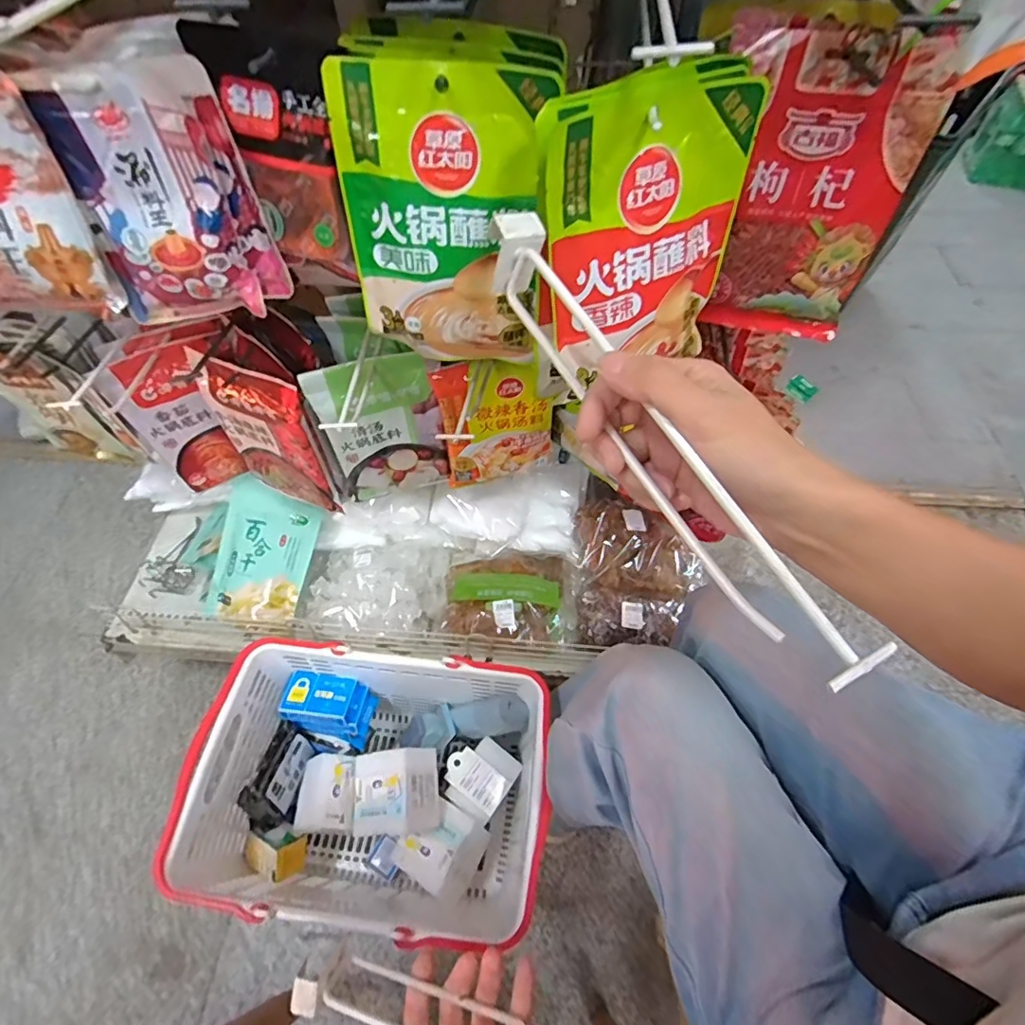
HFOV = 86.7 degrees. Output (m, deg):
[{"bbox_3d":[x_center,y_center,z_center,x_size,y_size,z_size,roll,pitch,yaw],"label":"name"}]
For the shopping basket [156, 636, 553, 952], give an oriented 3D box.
[{"bbox_3d":[-0.188,0.389,0.781,0.449,0.238,0.319,7,57,5],"label":"shopping basket"}]

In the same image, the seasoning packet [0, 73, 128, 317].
[{"bbox_3d":[-0.381,-0.226,0.402,0.115,0.161,0.018,1,45,-5],"label":"seasoning packet"}]

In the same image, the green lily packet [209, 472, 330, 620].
[{"bbox_3d":[-0.379,0.055,0.839,0.148,0.031,0.210,5,83,-4],"label":"green lily packet"}]

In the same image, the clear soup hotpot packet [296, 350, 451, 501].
[{"bbox_3d":[-0.160,-0.097,0.693,0.138,0.233,0.034,-18,58,-11],"label":"clear soup hotpot packet"}]

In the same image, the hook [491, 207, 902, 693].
[{"bbox_3d":[0.066,-0.048,0.278,0.027,0.050,0.291,-25,68,-15],"label":"hook"}]

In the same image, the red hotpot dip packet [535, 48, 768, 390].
[{"bbox_3d":[0.096,-0.200,0.391,0.174,0.195,0.025,-18,41,-22],"label":"red hotpot dip packet"}]

